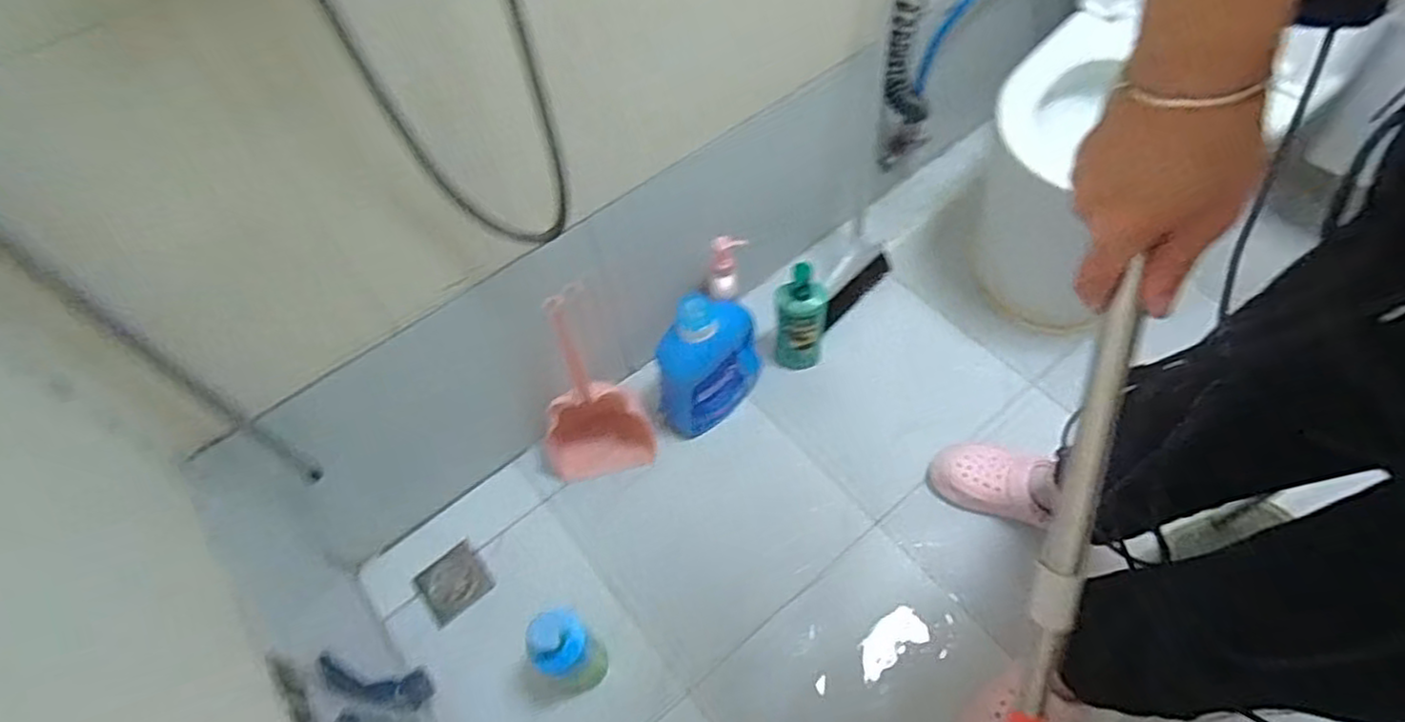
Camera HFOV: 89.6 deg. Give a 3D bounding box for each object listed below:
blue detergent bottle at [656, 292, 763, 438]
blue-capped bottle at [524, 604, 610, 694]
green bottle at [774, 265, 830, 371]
[{"bbox_3d":[0.017,-0.006,1.227,0.208,0.303,0.091,-37,62,-19],"label":"blue detergent bottle"},{"bbox_3d":[-0.192,0.426,1.032,0.071,0.225,0.077,-18,57,-7],"label":"blue-capped bottle"},{"bbox_3d":[0.174,-0.069,1.284,0.088,0.267,0.074,8,58,9],"label":"green bottle"}]

